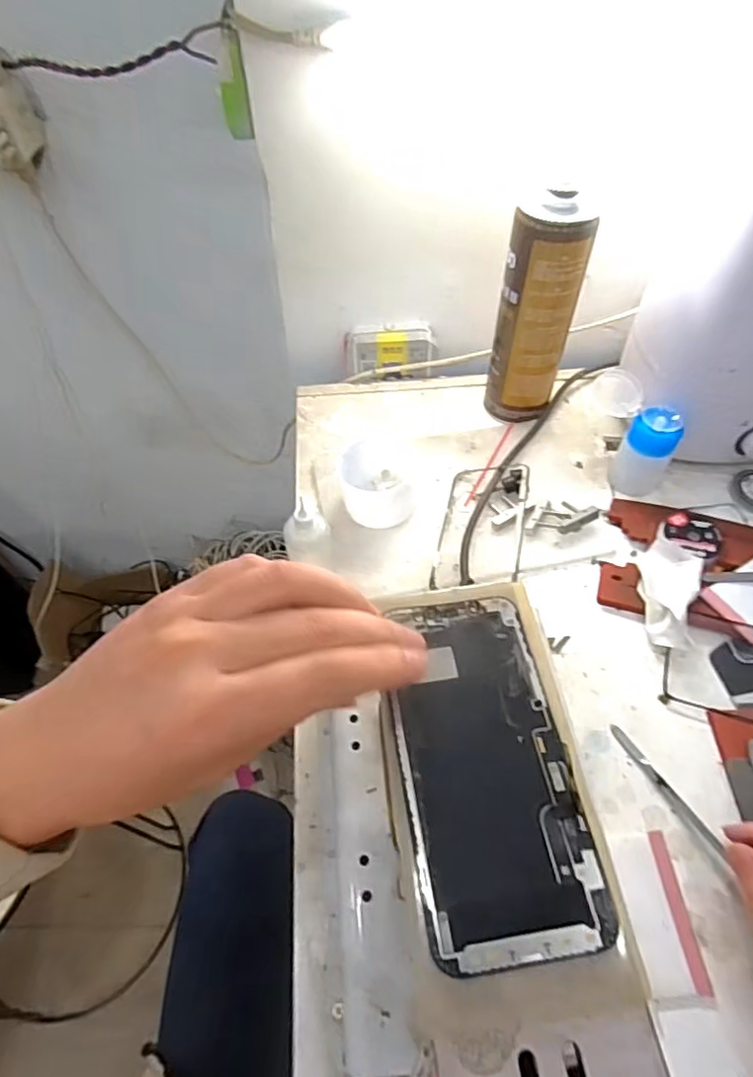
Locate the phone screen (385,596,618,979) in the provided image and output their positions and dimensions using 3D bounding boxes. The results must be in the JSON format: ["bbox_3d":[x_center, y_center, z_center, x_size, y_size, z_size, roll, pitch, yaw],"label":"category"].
[{"bbox_3d":[0.046,0.092,0.245,0.070,0.006,0.143,-3,54,-1],"label":"phone screen"}]

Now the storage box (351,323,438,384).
[{"bbox_3d":[0.017,-0.201,0.613,0.084,0.047,0.033,-1,53,0],"label":"storage box"}]

